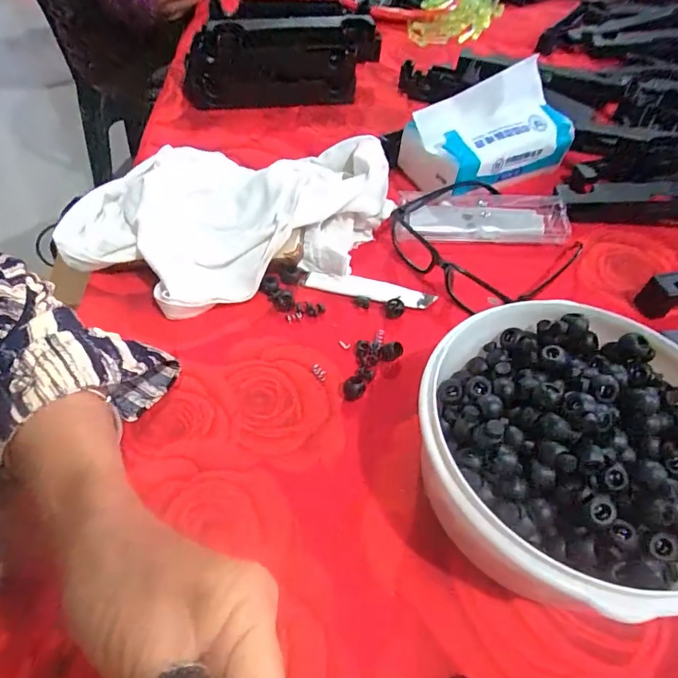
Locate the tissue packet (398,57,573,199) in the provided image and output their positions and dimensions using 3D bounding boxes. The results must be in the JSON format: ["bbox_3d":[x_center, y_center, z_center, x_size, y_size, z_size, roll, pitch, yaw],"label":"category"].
[{"bbox_3d":[0.153,-0.208,0.468,0.174,0.091,0.088,-19,54,-19],"label":"tissue packet"}]

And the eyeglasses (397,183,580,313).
[{"bbox_3d":[0.127,-0.087,0.406,0.134,0.035,0.138,-23,55,-21],"label":"eyeglasses"}]

